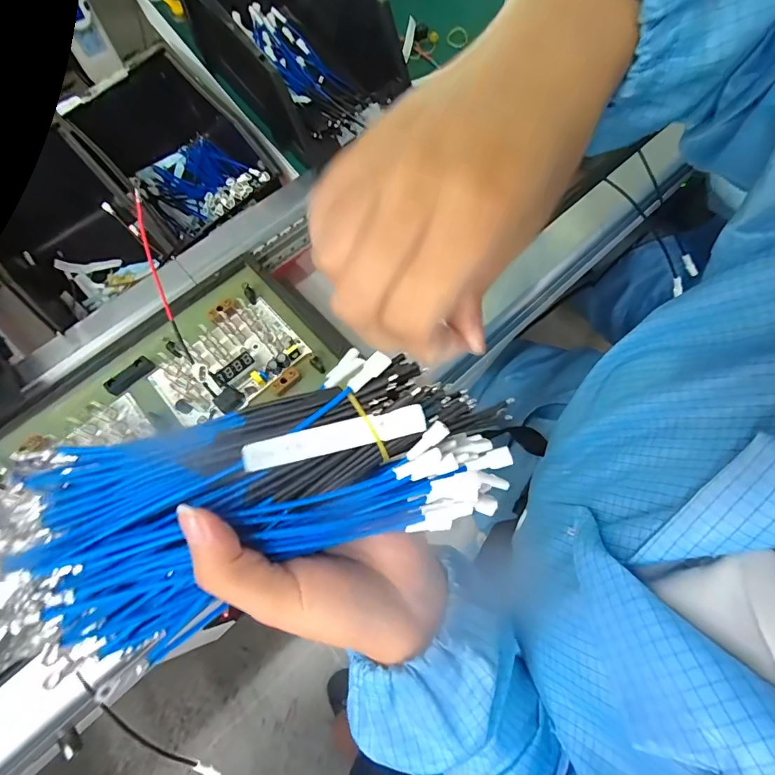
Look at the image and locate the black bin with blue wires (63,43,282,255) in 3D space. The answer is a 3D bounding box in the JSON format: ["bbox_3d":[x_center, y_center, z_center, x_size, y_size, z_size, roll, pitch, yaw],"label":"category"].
[{"bbox_3d":[-0.257,-0.284,0.527,0.167,0.115,0.224,-40,73,-14],"label":"black bin with blue wires"}]

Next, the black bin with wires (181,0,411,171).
[{"bbox_3d":[-0.100,-0.391,0.451,0.159,0.135,0.240,-40,73,-14],"label":"black bin with wires"}]

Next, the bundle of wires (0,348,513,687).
[{"bbox_3d":[-0.043,0.045,0.185,0.201,0.051,0.082,-15,71,-12],"label":"bundle of wires"}]

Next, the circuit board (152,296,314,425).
[{"bbox_3d":[-0.154,-0.025,0.396,0.133,0.016,0.086,-41,74,-14],"label":"circuit board"}]

